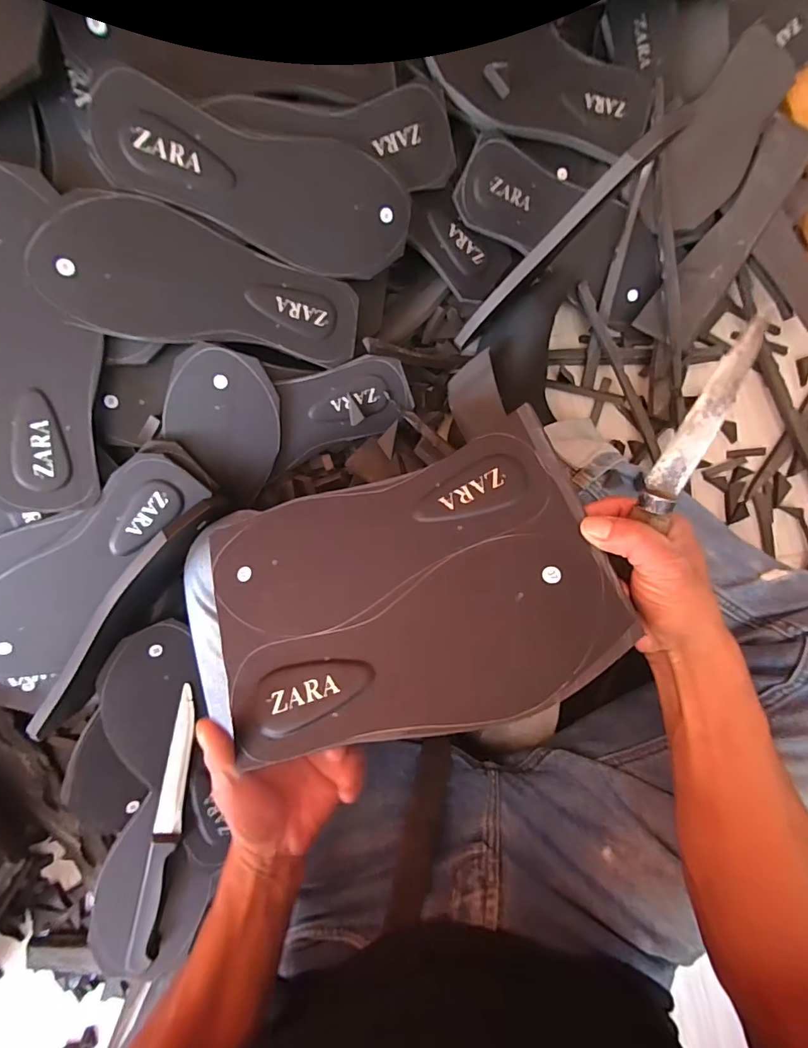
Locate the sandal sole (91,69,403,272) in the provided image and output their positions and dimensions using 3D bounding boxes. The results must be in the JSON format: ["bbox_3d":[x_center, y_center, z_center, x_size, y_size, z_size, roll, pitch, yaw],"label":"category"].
[{"bbox_3d":[-0.113,-0.278,0.380,0.242,0.009,0.097,-1,111,-23],"label":"sandal sole"}]

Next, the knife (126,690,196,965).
[{"bbox_3d":[-0.227,0.288,0.434,0.024,0.012,0.252,9,84,0],"label":"knife"}]

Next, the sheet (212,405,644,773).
[{"bbox_3d":[-0.003,0.044,0.299,0.253,0.009,0.176,-21,66,6],"label":"sheet"}]

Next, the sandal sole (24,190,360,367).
[{"bbox_3d":[-0.161,-0.202,0.386,0.243,0.014,0.097,0,107,-23],"label":"sandal sole"}]

